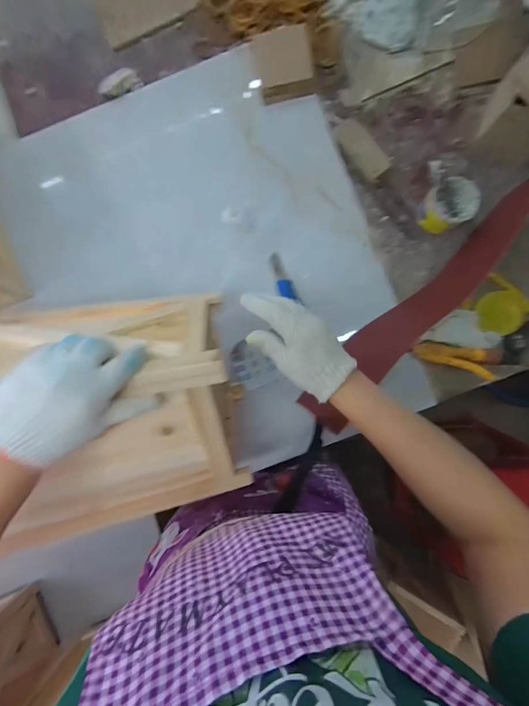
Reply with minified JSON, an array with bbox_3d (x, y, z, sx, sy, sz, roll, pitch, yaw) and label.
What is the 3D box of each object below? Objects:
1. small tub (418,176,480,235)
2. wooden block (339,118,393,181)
[{"bbox_3d":[0.311,-0.248,0.563,0.077,0.070,0.074,0,90,1],"label":"small tub"},{"bbox_3d":[0.177,-0.363,0.591,0.048,0.024,0.115,-38,89,1],"label":"wooden block"}]

